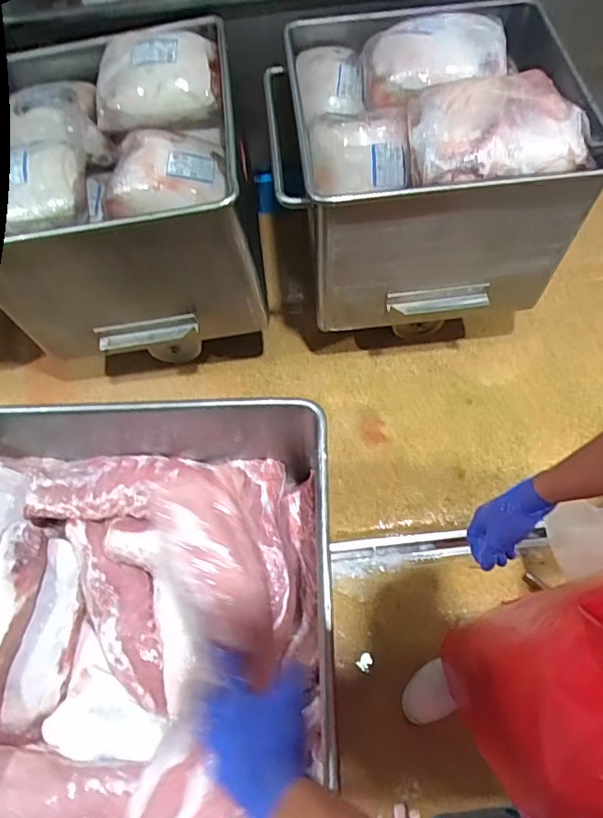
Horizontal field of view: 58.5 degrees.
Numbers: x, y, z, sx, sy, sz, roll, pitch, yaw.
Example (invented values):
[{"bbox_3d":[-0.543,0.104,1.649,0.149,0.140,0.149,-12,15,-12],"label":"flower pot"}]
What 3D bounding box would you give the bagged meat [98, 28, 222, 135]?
[{"bbox_3d":[-0.357,-0.818,1.334,0.307,0.113,0.222,-8,64,-2],"label":"bagged meat"}]

